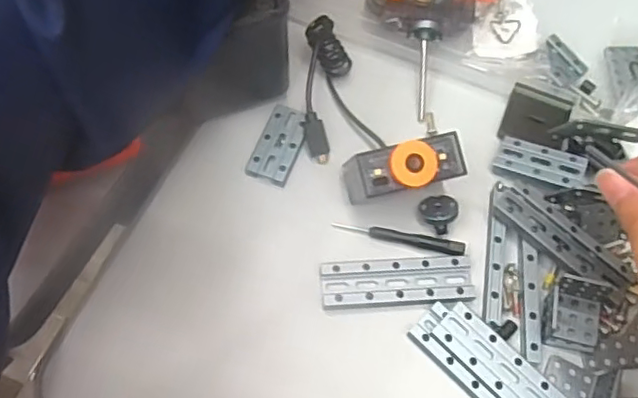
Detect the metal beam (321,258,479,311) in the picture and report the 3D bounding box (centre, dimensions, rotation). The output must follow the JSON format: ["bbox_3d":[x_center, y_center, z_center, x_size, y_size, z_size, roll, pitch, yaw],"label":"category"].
[{"bbox_3d":[0.042,0.044,0.309,0.079,0.006,0.024,-2,64,-4],"label":"metal beam"}]

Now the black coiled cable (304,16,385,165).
[{"bbox_3d":[0.014,-0.067,0.349,0.046,0.026,0.083,-2,64,-4],"label":"black coiled cable"}]

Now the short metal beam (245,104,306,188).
[{"bbox_3d":[-0.023,-0.032,0.344,0.024,0.006,0.048,20,64,6],"label":"short metal beam"}]

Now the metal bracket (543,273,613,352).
[{"bbox_3d":[0.132,0.057,0.296,0.023,0.019,0.033,20,64,6],"label":"metal bracket"}]

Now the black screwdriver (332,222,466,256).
[{"bbox_3d":[0.044,0.021,0.323,0.071,0.006,0.008,12,64,3],"label":"black screwdriver"}]

